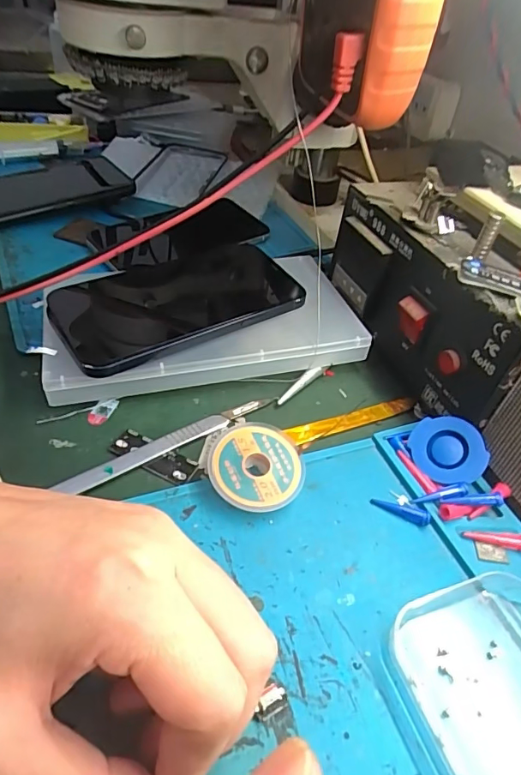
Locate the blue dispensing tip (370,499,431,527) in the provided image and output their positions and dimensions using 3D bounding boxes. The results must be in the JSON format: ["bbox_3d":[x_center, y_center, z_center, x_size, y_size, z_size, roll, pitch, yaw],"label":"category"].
[{"bbox_3d":[0.067,0.059,0.233,0.028,0.004,0.006,20,44,12],"label":"blue dispensing tip"}]

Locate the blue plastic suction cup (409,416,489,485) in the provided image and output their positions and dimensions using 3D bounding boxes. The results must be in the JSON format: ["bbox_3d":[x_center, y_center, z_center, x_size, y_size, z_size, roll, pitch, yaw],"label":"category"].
[{"bbox_3d":[0.095,0.032,0.248,0.035,0.005,0.034,-8,68,22],"label":"blue plastic suction cup"}]

